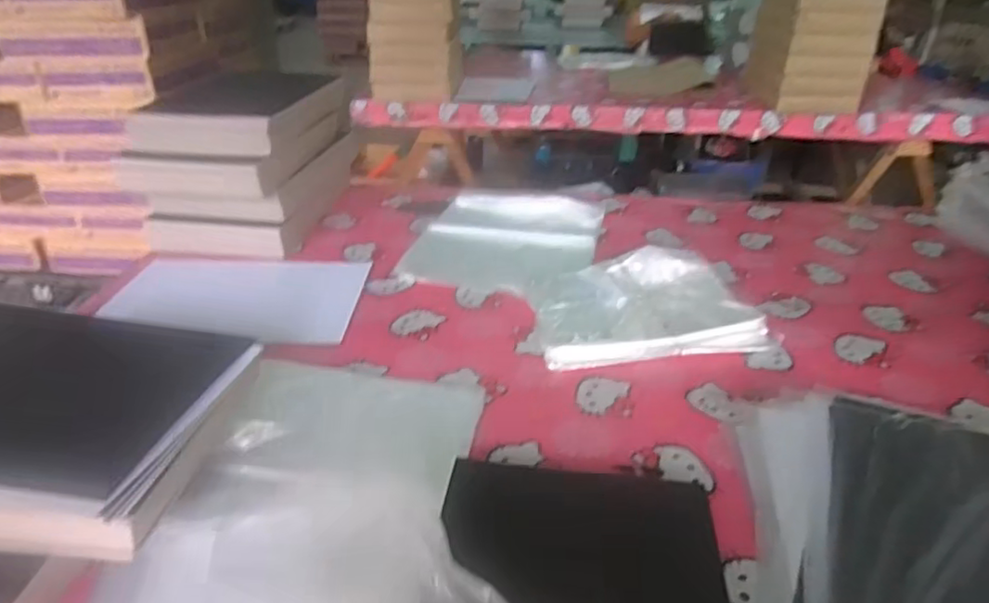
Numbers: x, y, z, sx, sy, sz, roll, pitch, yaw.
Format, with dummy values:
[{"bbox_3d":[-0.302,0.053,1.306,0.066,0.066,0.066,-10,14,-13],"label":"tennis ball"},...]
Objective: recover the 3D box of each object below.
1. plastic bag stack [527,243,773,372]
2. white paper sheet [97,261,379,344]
[{"bbox_3d":[0.211,0.005,0.969,0.341,0.051,0.244,-5,30,-12],"label":"plastic bag stack"},{"bbox_3d":[-0.401,-0.017,1.025,0.376,0.012,0.261,4,30,3],"label":"white paper sheet"}]

